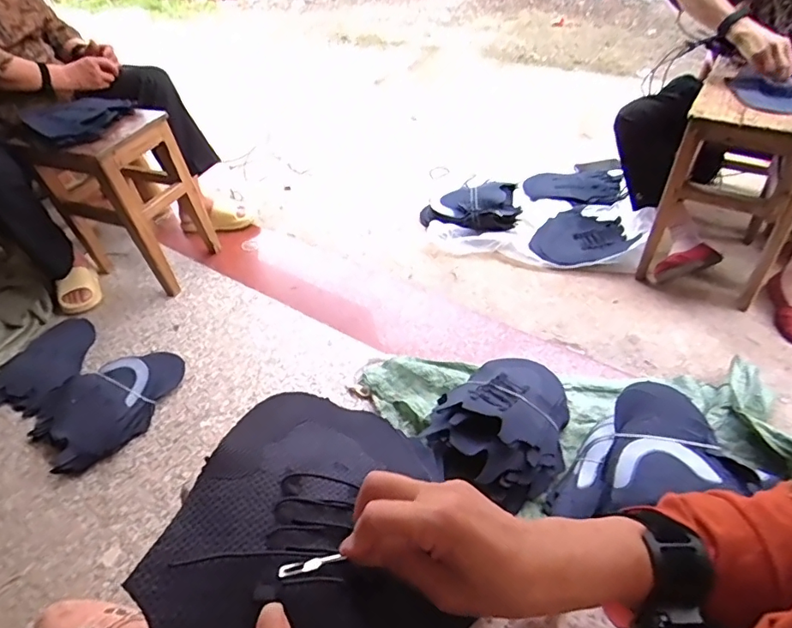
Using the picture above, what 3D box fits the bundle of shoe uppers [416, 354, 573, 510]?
[{"bbox_3d":[0.200,0.187,0.940,0.238,0.120,0.290,16,51,23],"label":"bundle of shoe uppers"}]

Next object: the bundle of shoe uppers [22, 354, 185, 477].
[{"bbox_3d":[-0.622,0.182,1.099,0.228,0.077,0.315,31,57,32],"label":"bundle of shoe uppers"}]

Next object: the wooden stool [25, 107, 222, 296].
[{"bbox_3d":[-0.715,-0.296,1.363,0.308,0.421,0.236,13,49,20],"label":"wooden stool"}]

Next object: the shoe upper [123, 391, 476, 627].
[{"bbox_3d":[-0.045,0.148,0.351,0.189,0.037,0.224,25,33,0],"label":"shoe upper"}]

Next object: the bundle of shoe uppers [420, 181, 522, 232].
[{"bbox_3d":[0.226,-0.310,1.531,0.294,0.111,0.145,-7,45,3],"label":"bundle of shoe uppers"}]

